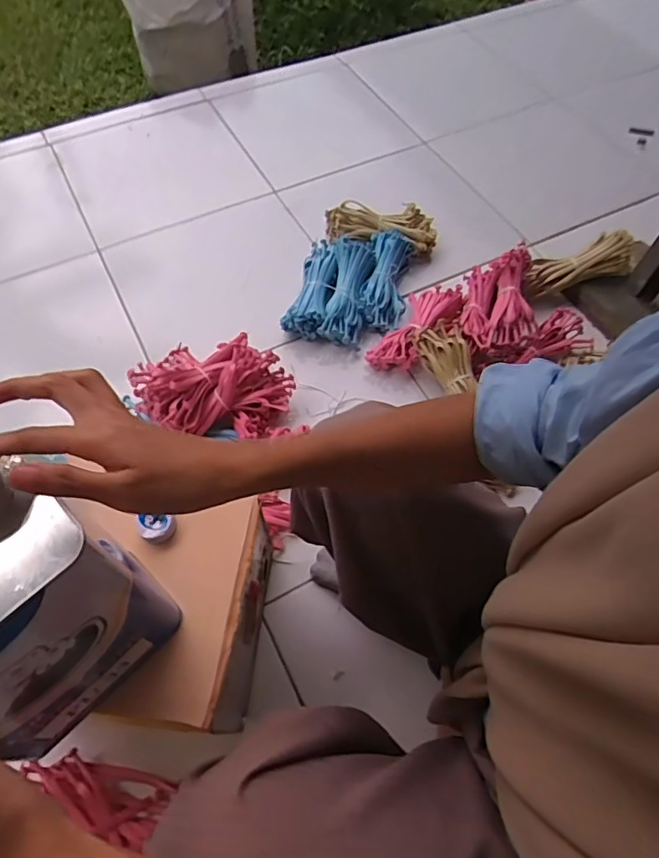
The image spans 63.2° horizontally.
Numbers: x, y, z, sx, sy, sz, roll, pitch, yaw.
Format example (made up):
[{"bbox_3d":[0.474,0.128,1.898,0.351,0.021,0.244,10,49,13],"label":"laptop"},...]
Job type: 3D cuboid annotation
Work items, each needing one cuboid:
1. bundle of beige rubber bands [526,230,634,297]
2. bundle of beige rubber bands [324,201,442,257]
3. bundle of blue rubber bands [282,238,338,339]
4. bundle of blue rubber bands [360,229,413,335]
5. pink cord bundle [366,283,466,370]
[{"bbox_3d":[0.460,-0.298,0.984,0.185,0.068,0.043,-17,58,21],"label":"bundle of beige rubber bands"},{"bbox_3d":[0.100,-0.410,1.077,0.232,0.061,0.074,16,61,8],"label":"bundle of beige rubber bands"},{"bbox_3d":[-0.027,-0.264,0.994,0.073,0.046,0.203,13,61,7],"label":"bundle of blue rubber bands"},{"bbox_3d":[0.107,-0.283,1.008,0.086,0.066,0.205,10,61,5],"label":"bundle of blue rubber bands"},{"bbox_3d":[0.151,-0.186,0.957,0.097,0.050,0.210,32,65,16],"label":"pink cord bundle"}]

